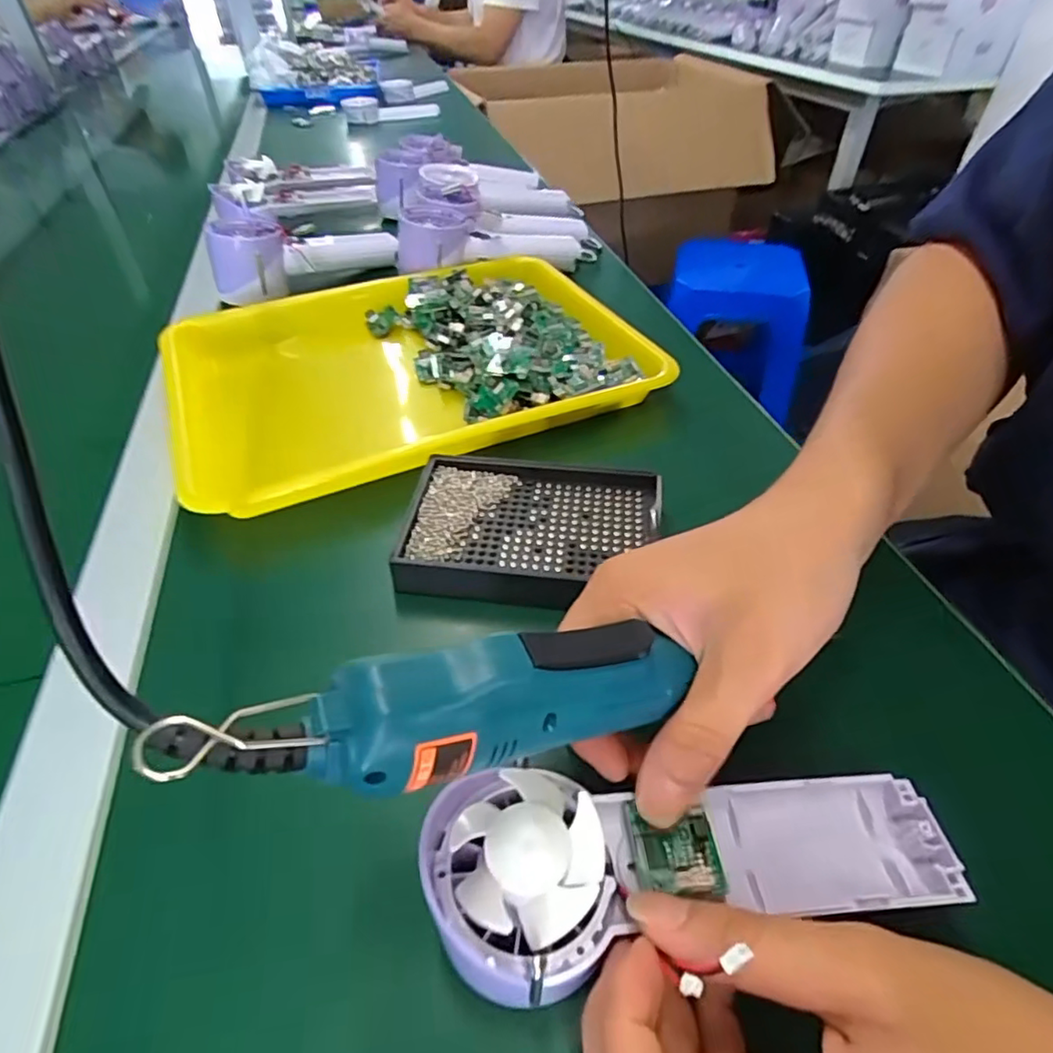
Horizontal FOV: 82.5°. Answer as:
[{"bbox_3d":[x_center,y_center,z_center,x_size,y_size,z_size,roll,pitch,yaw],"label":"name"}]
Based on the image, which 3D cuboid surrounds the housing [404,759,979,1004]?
[{"bbox_3d":[0.055,0.109,0.200,0.173,0.025,0.060,0,44,-10],"label":"housing"}]

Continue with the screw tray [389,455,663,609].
[{"bbox_3d":[0.003,0.000,0.333,0.135,0.020,0.091,5,45,6],"label":"screw tray"}]

